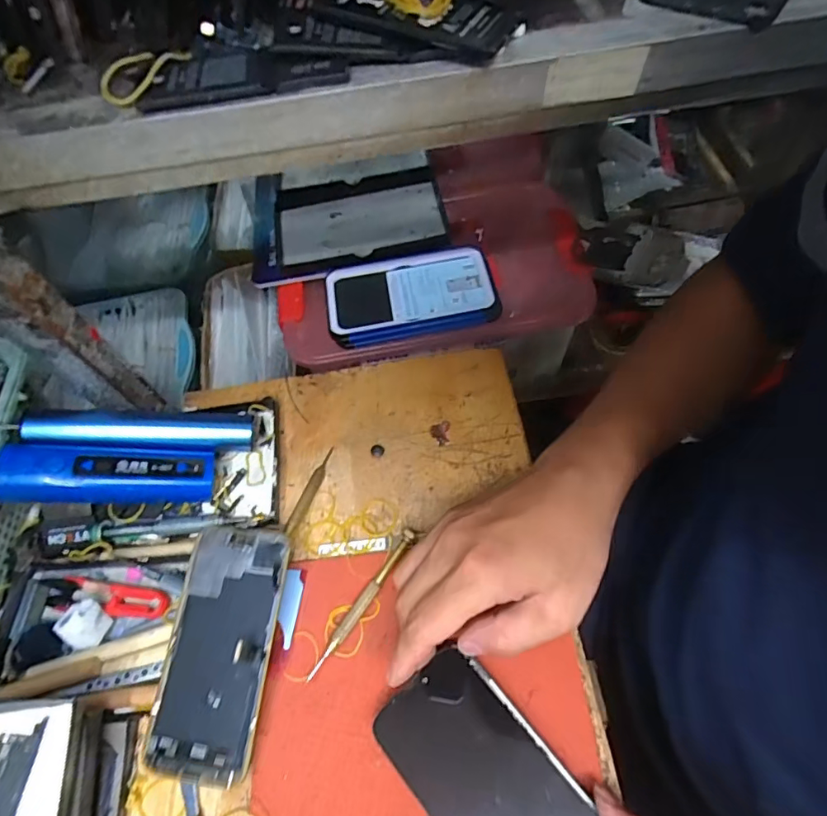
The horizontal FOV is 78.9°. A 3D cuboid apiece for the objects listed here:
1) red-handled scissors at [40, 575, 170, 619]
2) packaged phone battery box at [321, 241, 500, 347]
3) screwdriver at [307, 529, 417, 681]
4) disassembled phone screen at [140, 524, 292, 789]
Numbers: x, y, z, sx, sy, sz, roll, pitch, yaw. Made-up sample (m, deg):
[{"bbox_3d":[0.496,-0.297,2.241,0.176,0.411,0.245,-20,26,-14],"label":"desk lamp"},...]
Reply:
[{"bbox_3d":[-0.217,0.132,0.352,0.095,0.007,0.022,4,62,8],"label":"red-handled scissors"},{"bbox_3d":[-0.004,-0.113,0.500,0.163,0.026,0.094,-11,61,-1],"label":"packaged phone battery box"},{"bbox_3d":[-0.033,0.129,0.337,0.009,0.013,0.111,31,68,20],"label":"screwdriver"},{"bbox_3d":[-0.122,0.148,0.315,0.067,0.007,0.142,5,69,9],"label":"disassembled phone screen"}]

